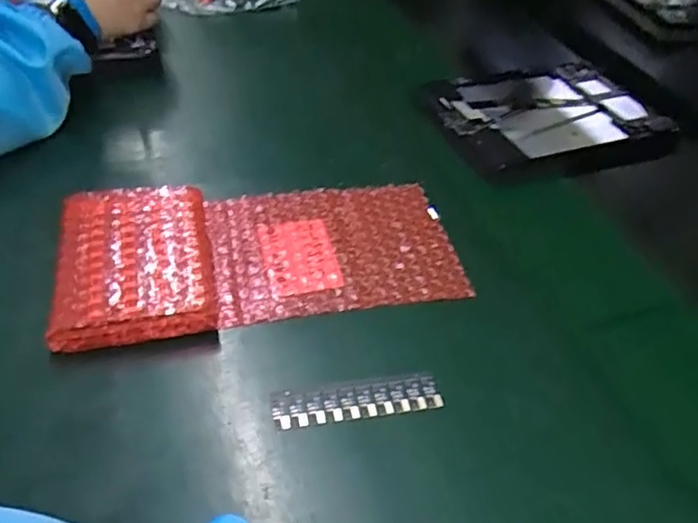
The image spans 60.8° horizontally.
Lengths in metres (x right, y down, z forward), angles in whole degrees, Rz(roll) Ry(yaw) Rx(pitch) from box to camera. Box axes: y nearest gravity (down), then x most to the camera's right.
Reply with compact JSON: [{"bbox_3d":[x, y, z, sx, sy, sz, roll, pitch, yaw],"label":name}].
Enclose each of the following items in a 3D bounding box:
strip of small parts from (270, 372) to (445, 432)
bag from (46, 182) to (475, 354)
[{"bbox_3d":[0.005,0.081,0.350,0.098,0.004,0.024,-4,46,-12],"label":"strip of small parts"},{"bbox_3d":[-0.057,-0.011,0.419,0.268,0.027,0.124,-7,47,-14],"label":"bag"}]

